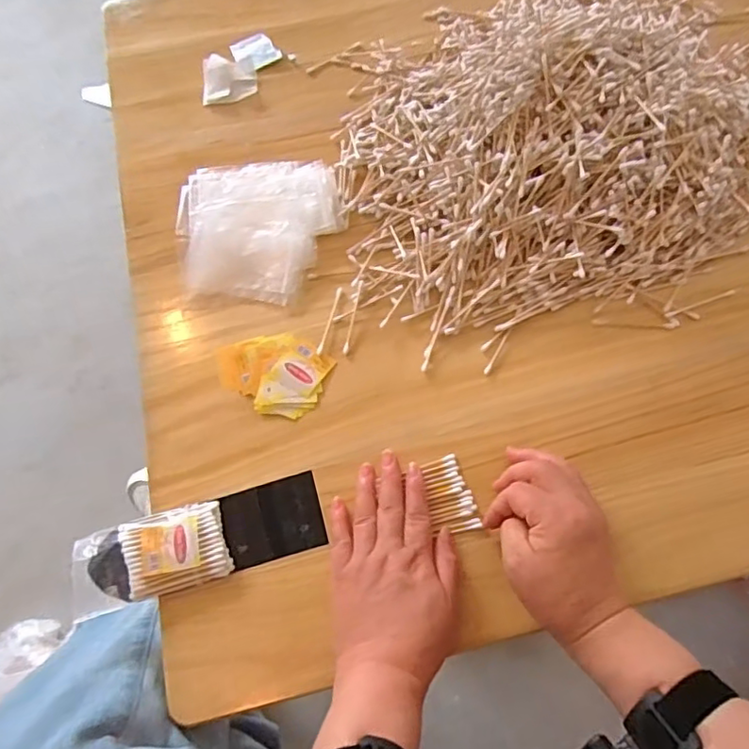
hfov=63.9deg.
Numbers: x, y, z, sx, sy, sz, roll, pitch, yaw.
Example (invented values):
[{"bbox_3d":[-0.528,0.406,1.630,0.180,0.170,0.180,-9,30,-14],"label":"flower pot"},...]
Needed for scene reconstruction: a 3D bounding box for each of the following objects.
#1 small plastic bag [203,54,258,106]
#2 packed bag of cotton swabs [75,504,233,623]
[{"bbox_3d":[-0.162,-0.330,0.670,0.059,0.017,0.056,-5,68,0],"label":"small plastic bag"},{"bbox_3d":[-0.174,0.140,0.463,0.116,0.014,0.062,-16,68,-4],"label":"packed bag of cotton swabs"}]

